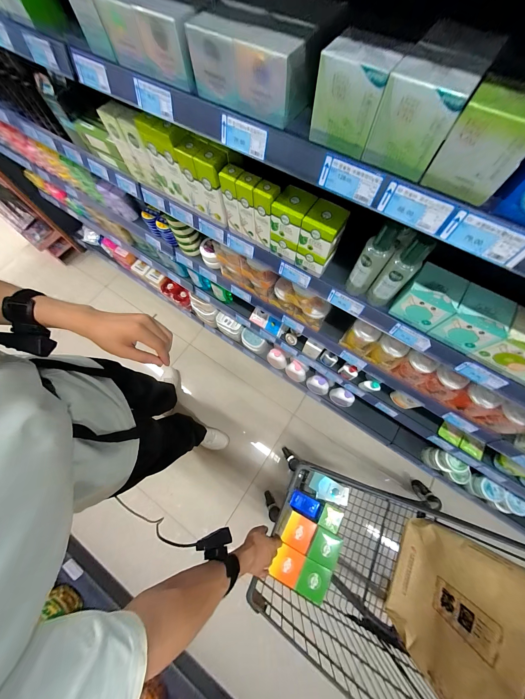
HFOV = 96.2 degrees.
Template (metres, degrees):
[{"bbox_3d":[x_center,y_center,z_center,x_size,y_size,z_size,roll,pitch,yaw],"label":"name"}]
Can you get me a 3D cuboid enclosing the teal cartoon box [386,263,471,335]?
[{"bbox_3d":[0.323,-0.104,0.455,0.088,0.104,0.084,33,75,12],"label":"teal cartoon box"}]

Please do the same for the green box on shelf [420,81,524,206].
[{"bbox_3d":[0.232,-0.214,0.244,0.072,0.076,0.055,32,75,12],"label":"green box on shelf"}]

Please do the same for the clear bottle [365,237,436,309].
[{"bbox_3d":[0.247,-0.140,0.435,0.044,0.169,0.053,-44,75,-12],"label":"clear bottle"}]

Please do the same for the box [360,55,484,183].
[{"bbox_3d":[0.167,-0.255,0.261,0.078,0.076,0.055,25,74,10],"label":"box"}]

